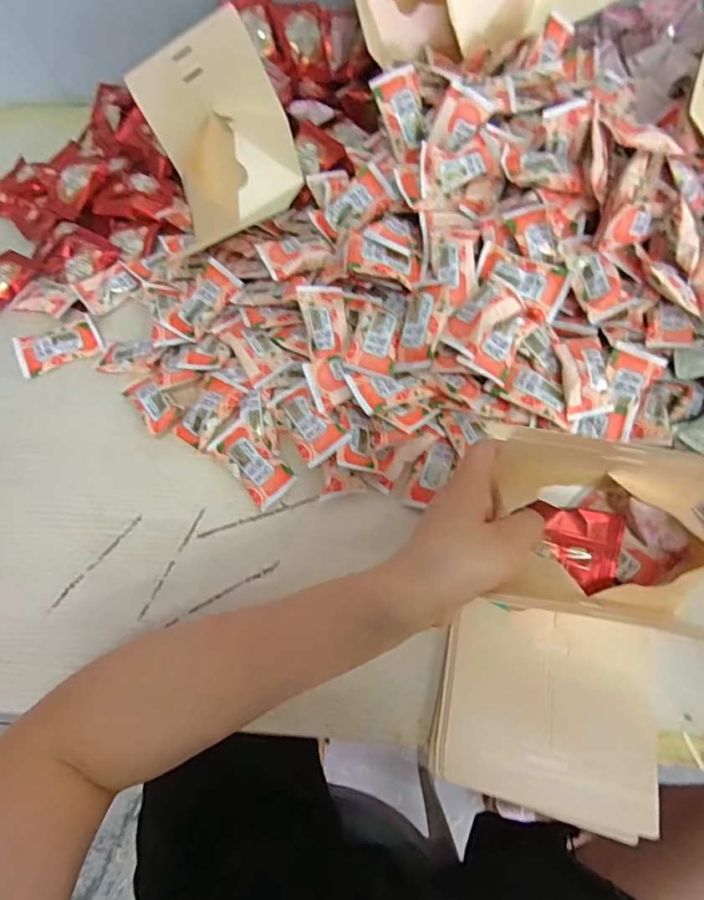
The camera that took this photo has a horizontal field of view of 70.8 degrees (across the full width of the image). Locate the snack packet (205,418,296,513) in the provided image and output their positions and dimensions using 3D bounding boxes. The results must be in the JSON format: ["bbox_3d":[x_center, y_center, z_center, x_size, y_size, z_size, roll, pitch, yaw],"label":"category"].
[{"bbox_3d":[-0.083,0.011,0.405,0.037,0.014,0.074,-42,70,-16],"label":"snack packet"}]

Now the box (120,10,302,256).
[{"bbox_3d":[-0.123,-0.290,0.467,0.132,0.110,0.166,-16,65,-6],"label":"box"}]

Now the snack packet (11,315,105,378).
[{"bbox_3d":[-0.278,-0.098,0.468,0.074,0.008,0.037,-23,93,-10],"label":"snack packet"}]

